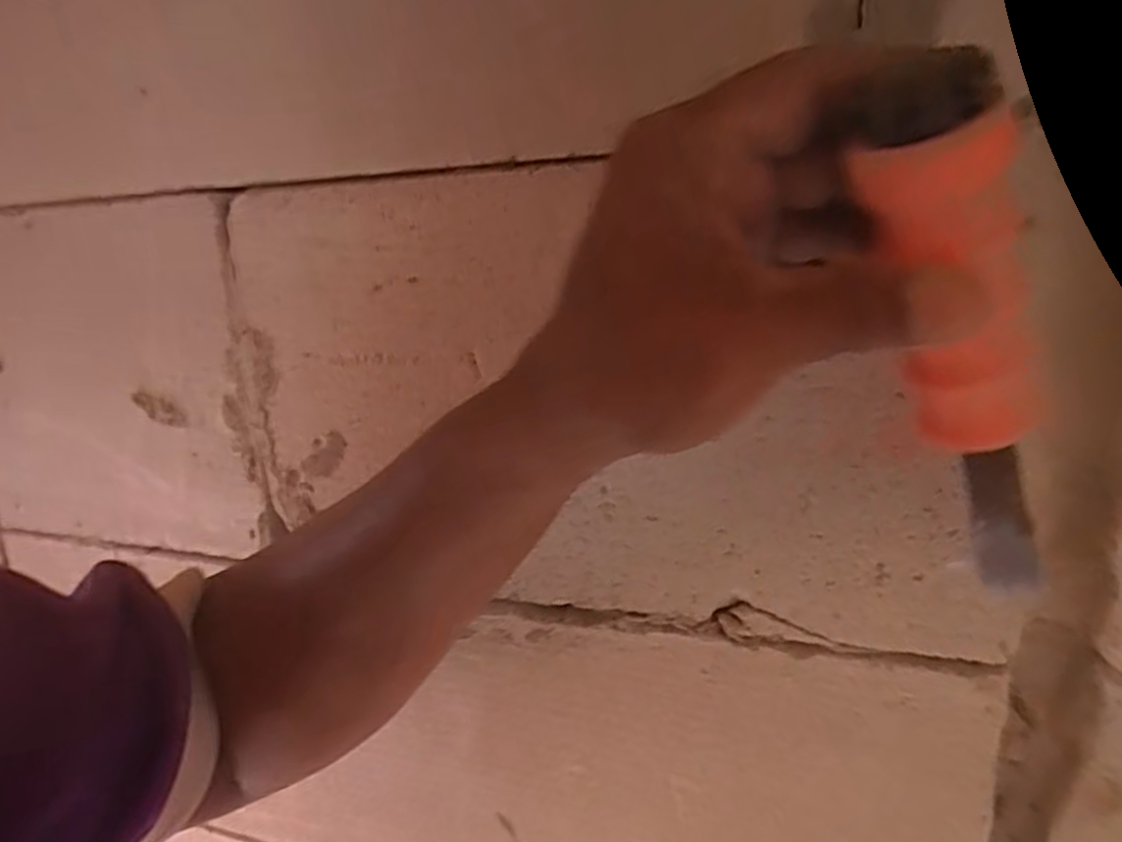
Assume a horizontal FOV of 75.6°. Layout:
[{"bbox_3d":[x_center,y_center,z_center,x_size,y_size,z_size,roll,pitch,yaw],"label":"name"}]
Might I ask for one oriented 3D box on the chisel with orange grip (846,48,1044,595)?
[{"bbox_3d":[0.112,-0.004,0.193,0.024,0.153,0.021,15,55,49],"label":"chisel with orange grip"}]

